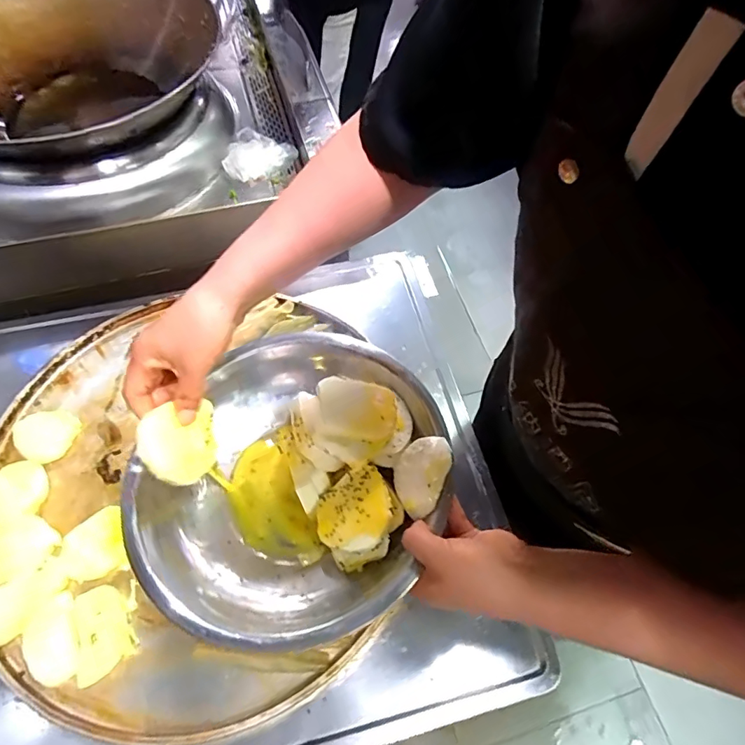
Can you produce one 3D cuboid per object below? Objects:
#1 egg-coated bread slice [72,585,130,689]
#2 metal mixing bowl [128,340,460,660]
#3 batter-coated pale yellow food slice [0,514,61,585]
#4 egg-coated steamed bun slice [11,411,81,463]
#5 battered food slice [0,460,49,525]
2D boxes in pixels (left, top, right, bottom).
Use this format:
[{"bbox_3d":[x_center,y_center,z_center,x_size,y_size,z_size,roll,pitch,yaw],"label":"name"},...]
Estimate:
[{"bbox_3d":[-0.278,0.266,0.487,0.046,0.016,0.085,-14,62,-10],"label":"egg-coated bread slice"},{"bbox_3d":[-0.062,0.090,0.434,0.242,0.099,0.261,1,60,-1],"label":"metal mixing bowl"},{"bbox_3d":[-0.392,0.192,0.522,0.076,0.010,0.060,-26,64,-16],"label":"batter-coated pale yellow food slice"},{"bbox_3d":[-0.410,0.078,0.594,0.069,0.014,0.064,1,60,-1],"label":"egg-coated steamed bun slice"},{"bbox_3d":[-0.424,0.144,0.566,0.061,0.025,0.075,9,60,3],"label":"battered food slice"}]

